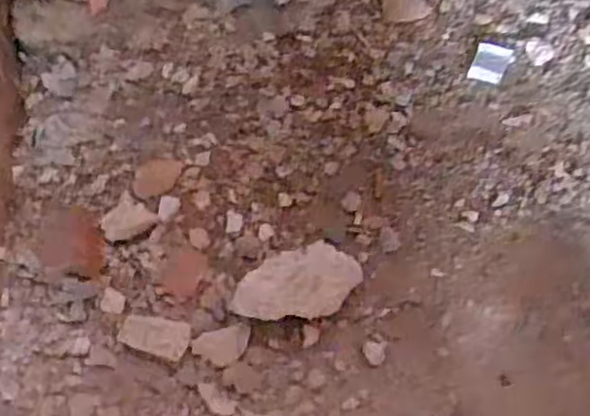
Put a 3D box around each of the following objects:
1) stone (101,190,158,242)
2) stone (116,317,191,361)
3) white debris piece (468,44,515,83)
[{"bbox_3d":[-0.171,0.012,0.724,0.054,0.012,0.046,36,69,21],"label":"stone"},{"bbox_3d":[-0.128,0.119,0.664,0.067,0.031,0.032,11,62,14],"label":"stone"},{"bbox_3d":[0.221,-0.164,0.815,0.039,0.004,0.051,19,64,13],"label":"white debris piece"}]

